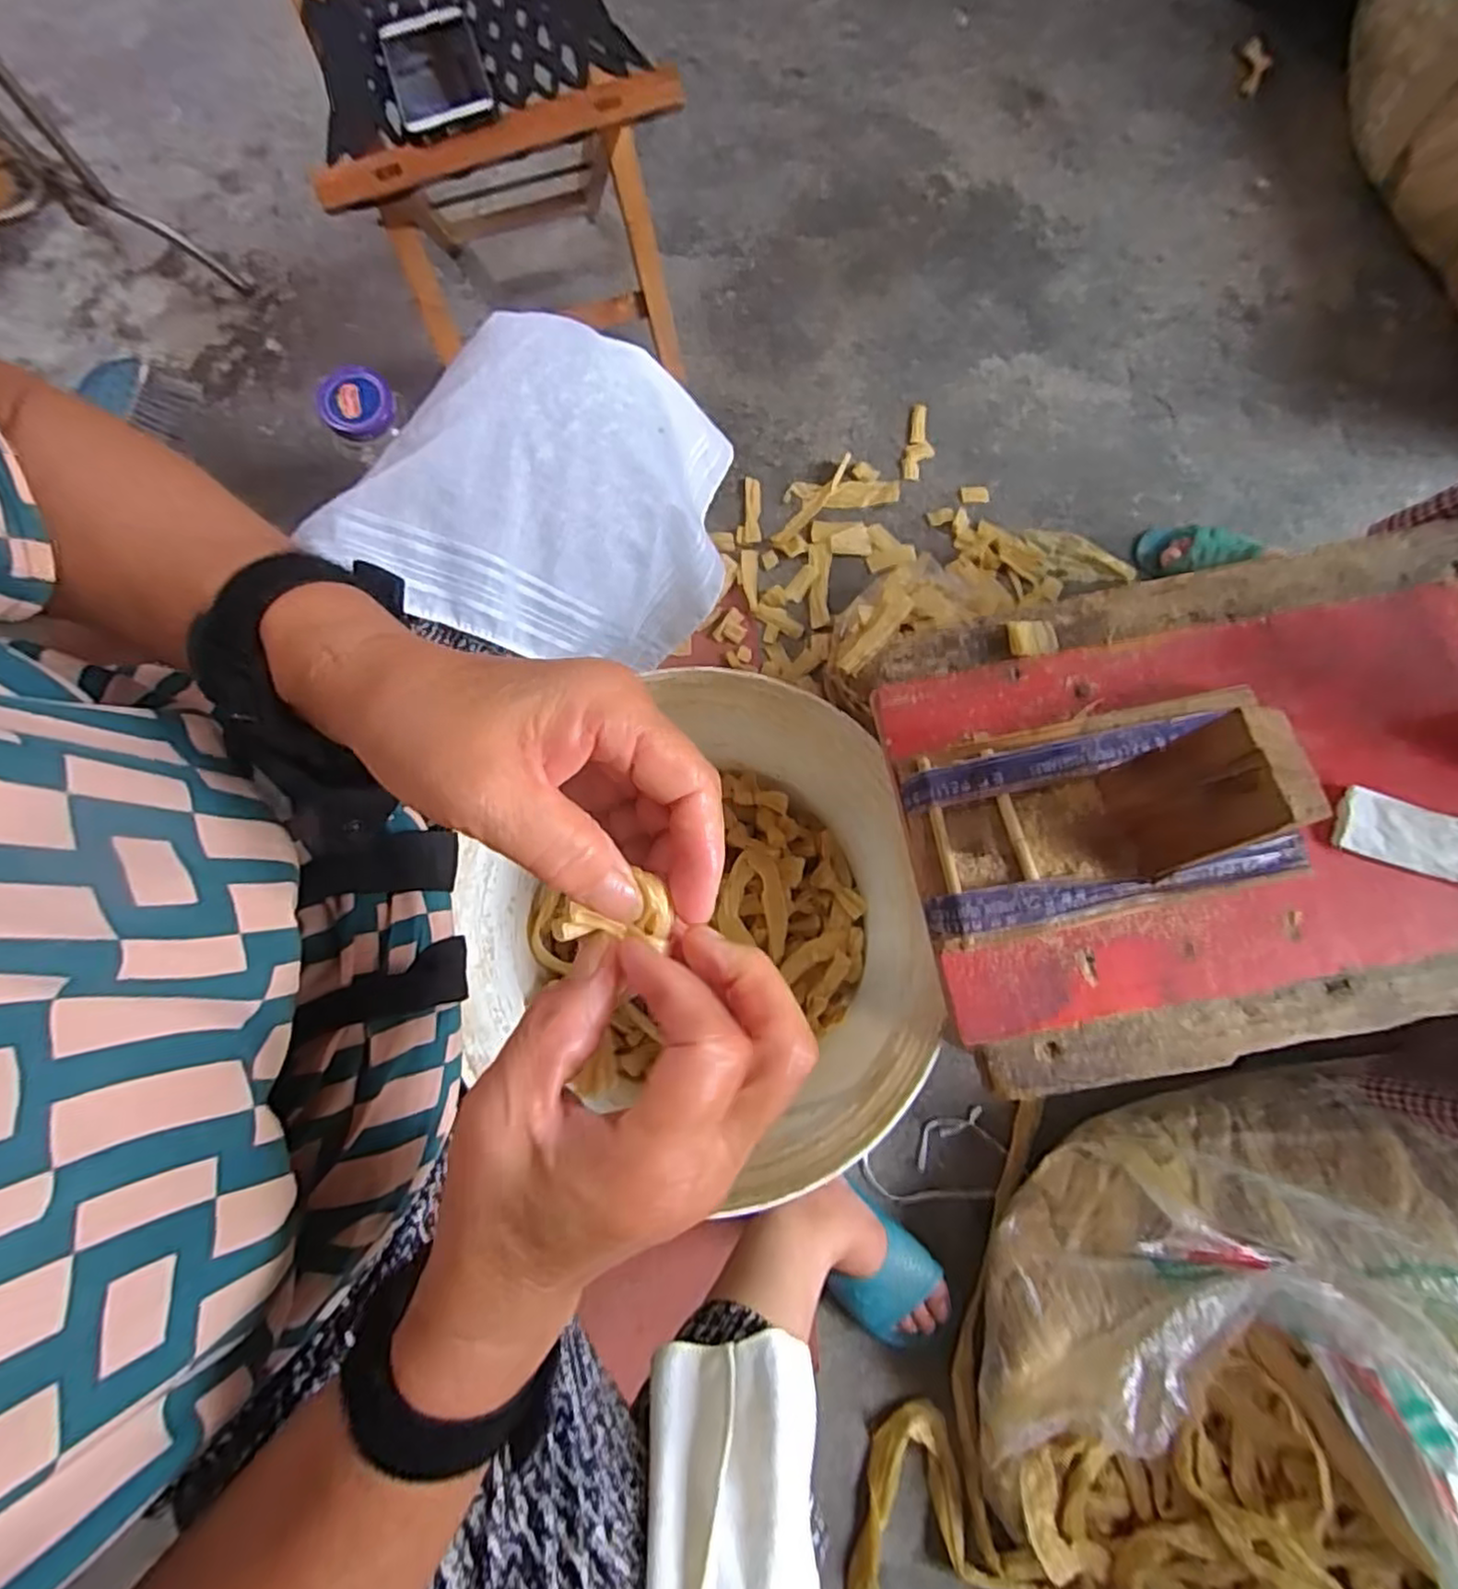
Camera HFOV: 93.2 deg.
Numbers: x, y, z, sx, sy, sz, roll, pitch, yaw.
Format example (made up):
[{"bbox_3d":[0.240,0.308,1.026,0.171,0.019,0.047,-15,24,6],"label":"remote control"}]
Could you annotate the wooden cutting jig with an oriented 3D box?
[{"bbox_3d":[0.155,0.003,0.271,0.158,0.075,0.086,-13,77,3],"label":"wooden cutting jig"}]

